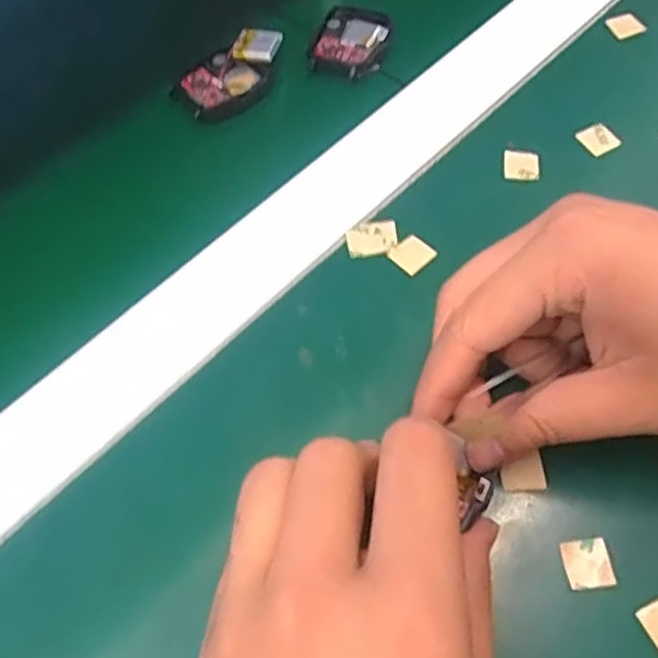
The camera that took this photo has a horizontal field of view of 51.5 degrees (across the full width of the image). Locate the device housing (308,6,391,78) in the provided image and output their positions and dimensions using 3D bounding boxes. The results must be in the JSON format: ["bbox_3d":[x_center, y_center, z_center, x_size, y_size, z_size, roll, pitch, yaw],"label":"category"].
[{"bbox_3d":[0.011,-0.151,0.358,0.039,0.011,0.045,18,64,14],"label":"device housing"}]

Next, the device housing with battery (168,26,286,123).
[{"bbox_3d":[-0.048,-0.130,0.344,0.056,0.019,0.037,-34,64,-14],"label":"device housing with battery"}]

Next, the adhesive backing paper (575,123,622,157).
[{"bbox_3d":[0.126,-0.088,0.318,0.015,0.005,0.014,-28,62,-13],"label":"adhesive backing paper"}]

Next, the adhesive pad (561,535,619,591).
[{"bbox_3d":[0.086,0.077,0.225,0.015,0.004,0.016,-10,60,-1],"label":"adhesive pad"}]

